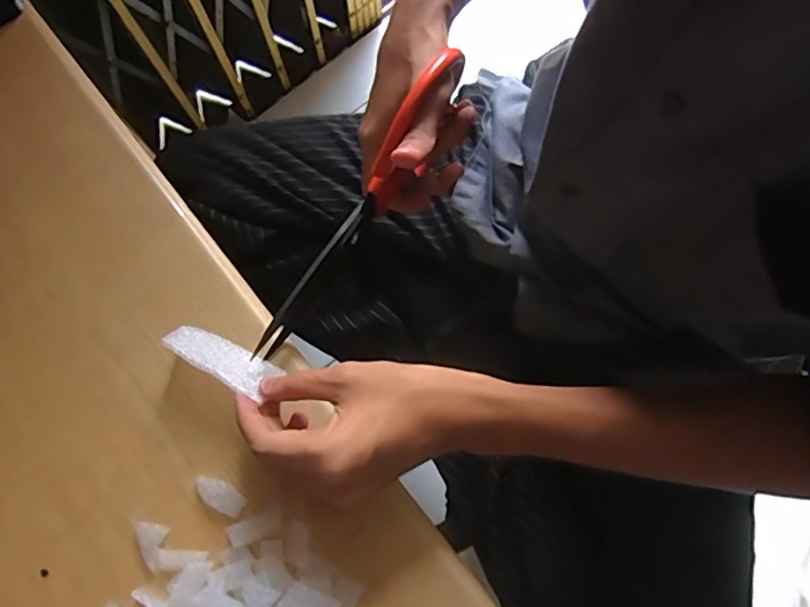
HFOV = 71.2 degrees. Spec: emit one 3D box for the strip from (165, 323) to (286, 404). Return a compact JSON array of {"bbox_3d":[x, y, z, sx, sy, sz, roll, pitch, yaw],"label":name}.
[{"bbox_3d":[-0.115,0.034,0.349,0.070,0.035,0.005,24,120,5],"label":"strip"}]

